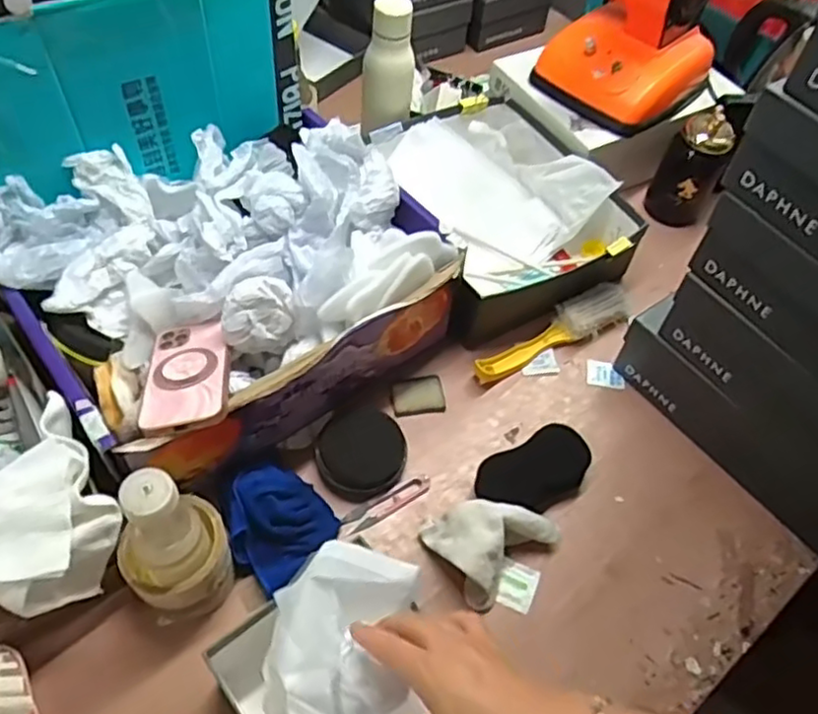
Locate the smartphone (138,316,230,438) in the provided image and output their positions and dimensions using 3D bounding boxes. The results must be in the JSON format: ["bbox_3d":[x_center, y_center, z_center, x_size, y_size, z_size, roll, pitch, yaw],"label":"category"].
[{"bbox_3d":[-0.203,0.012,0.633,0.073,0.017,0.149,-8,39,-11],"label":"smartphone"}]

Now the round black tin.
[{"bbox_3d":[-0.048,0.097,0.718,0.089,0.035,0.086,2,55,-3],"label":"round black tin"}]

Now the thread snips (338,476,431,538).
[{"bbox_3d":[-0.022,0.149,0.709,0.100,0.010,0.023,-26,61,-21],"label":"thread snips"}]

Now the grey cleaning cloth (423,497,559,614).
[{"bbox_3d":[0.079,0.169,0.675,0.111,0.051,0.096,-35,65,-25],"label":"grey cleaning cloth"}]

